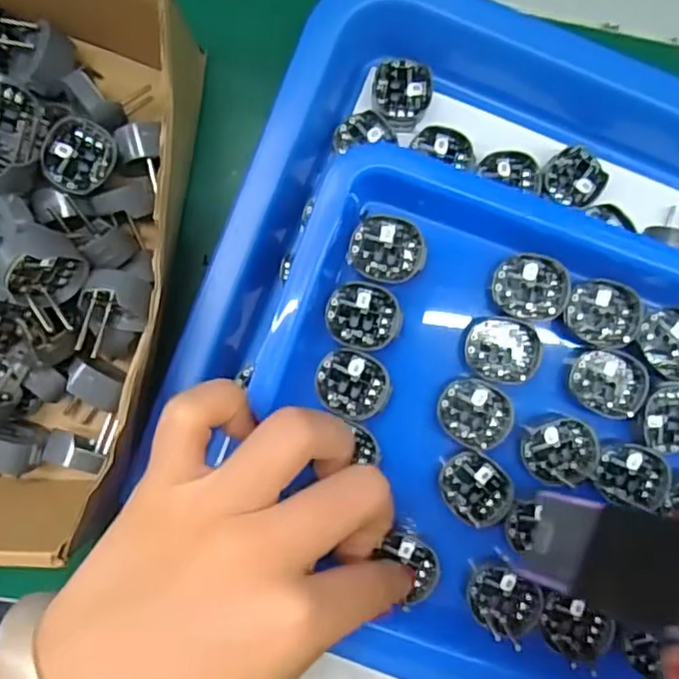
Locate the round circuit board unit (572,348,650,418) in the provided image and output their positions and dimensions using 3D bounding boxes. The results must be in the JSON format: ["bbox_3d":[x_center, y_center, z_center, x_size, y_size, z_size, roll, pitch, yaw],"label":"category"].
[{"bbox_3d":[0.104,0.016,0.248,0.028,0.006,0.023,28,88,-3],"label":"round circuit board unit"}]

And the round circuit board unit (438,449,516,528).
[{"bbox_3d":[0.053,0.058,0.249,0.025,0.004,0.029,-44,92,-3],"label":"round circuit board unit"}]

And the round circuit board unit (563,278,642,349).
[{"bbox_3d":[0.101,-0.010,0.247,0.027,0.006,0.026,0,90,-4],"label":"round circuit board unit"}]

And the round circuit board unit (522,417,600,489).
[{"bbox_3d":[0.085,0.043,0.249,0.027,0.005,0.025,0,90,-4],"label":"round circuit board unit"}]

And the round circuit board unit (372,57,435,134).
[{"bbox_3d":[0.027,-0.104,0.273,0.024,0.004,0.030,5,89,-4],"label":"round circuit board unit"}]

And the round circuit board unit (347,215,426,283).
[{"bbox_3d":[0.019,-0.035,0.245,0.028,0.004,0.024,10,89,-4],"label":"round circuit board unit"}]

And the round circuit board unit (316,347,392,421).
[{"bbox_3d":[0.005,0.017,0.248,0.028,0.011,0.026,4,89,-4],"label":"round circuit board unit"}]

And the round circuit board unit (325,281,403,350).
[{"bbox_3d":[0.010,-0.009,0.245,0.029,0.004,0.025,9,89,-4],"label":"round circuit board unit"}]

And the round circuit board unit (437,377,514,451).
[{"bbox_3d":[0.052,0.029,0.248,0.027,0.006,0.026,0,90,-4],"label":"round circuit board unit"}]

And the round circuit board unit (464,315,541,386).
[{"bbox_3d":[0.062,0.004,0.247,0.028,0.005,0.024,13,89,-4],"label":"round circuit board unit"}]

